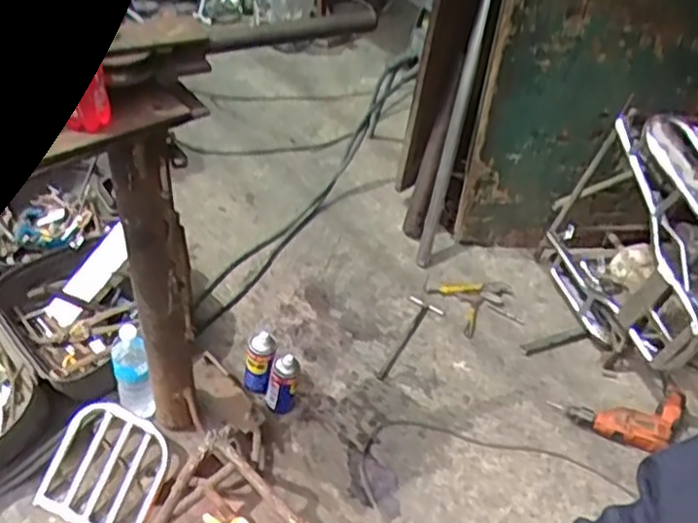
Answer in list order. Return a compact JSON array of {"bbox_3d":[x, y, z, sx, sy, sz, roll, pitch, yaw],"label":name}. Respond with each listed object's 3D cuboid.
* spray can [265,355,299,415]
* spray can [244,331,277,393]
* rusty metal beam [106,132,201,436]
[{"bbox_3d":[-0.151,0.278,1.650,0.075,0.164,0.066,6,45,-3],"label":"spray can"},{"bbox_3d":[-0.209,0.240,1.683,0.074,0.177,0.063,3,45,-7],"label":"spray can"},{"bbox_3d":[-0.330,0.090,1.298,0.096,0.730,0.068,-8,47,-17],"label":"rusty metal beam"}]

